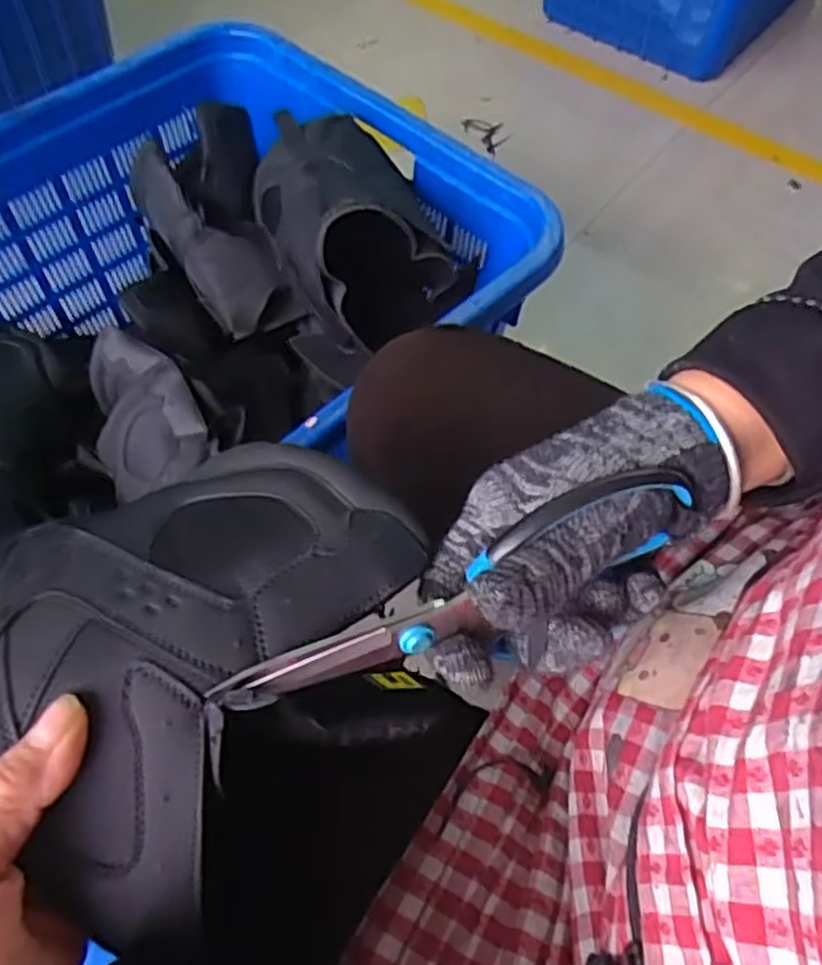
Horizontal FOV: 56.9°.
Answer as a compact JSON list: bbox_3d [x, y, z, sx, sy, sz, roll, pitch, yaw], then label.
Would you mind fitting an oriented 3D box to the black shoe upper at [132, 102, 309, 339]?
[{"bbox_3d":[-0.213,-0.280,0.812,0.138,0.138,0.207,-17,56,-7],"label":"black shoe upper"}]

